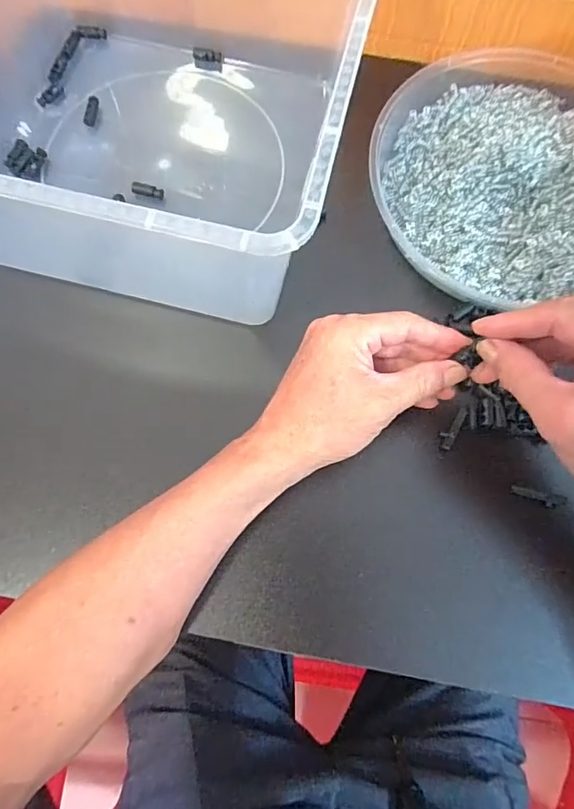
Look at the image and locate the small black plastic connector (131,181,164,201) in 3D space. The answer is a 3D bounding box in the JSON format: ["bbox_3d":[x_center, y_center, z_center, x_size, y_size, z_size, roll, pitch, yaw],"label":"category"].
[{"bbox_3d":[-0.112,-0.171,0.374,0.026,0.007,0.011,16,75,3],"label":"small black plastic connector"}]

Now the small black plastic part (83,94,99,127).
[{"bbox_3d":[-0.166,-0.249,0.394,0.009,0.007,0.025,11,88,2],"label":"small black plastic part"}]

